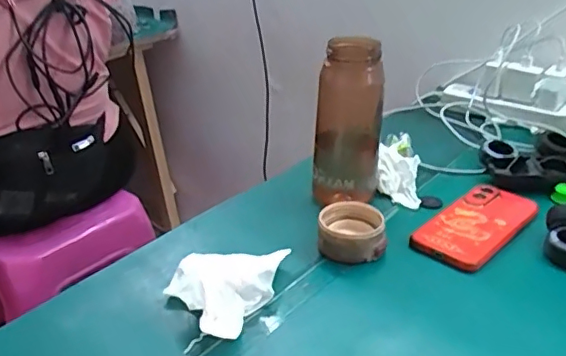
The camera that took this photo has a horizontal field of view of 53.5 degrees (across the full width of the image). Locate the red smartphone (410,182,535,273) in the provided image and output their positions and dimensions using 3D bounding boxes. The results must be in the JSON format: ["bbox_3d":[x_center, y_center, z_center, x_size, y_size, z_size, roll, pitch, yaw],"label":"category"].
[{"bbox_3d":[0.216,0.049,0.617,0.078,0.012,0.166,25,37,38],"label":"red smartphone"}]

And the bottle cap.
[{"bbox_3d":[0.071,0.058,0.585,0.066,0.037,0.065,0,29,0],"label":"bottle cap"}]

